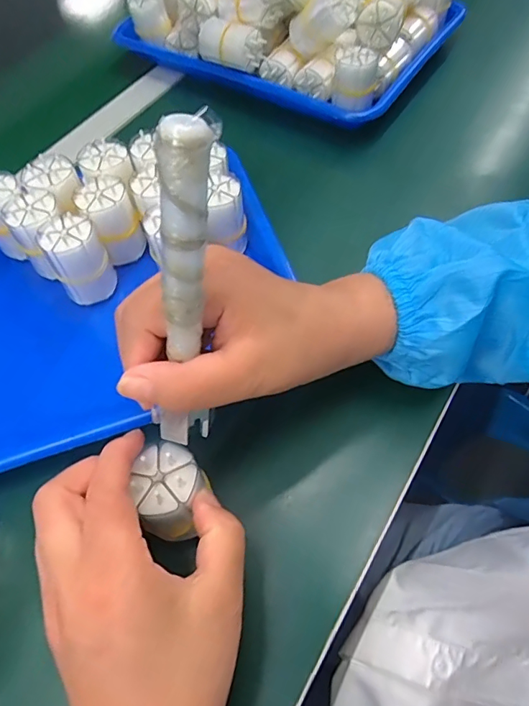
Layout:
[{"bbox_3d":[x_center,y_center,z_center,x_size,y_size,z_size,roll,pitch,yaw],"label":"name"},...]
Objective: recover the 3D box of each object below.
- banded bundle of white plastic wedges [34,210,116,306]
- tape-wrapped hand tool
[{"bbox_3d":[-0.134,-0.067,0.346,0.037,0.054,0.040,-31,61,-14],"label":"banded bundle of white plastic wedges"},{"bbox_3d":[-0.033,-0.013,0.196,0.016,0.157,0.017,29,46,20],"label":"tape-wrapped hand tool"}]

